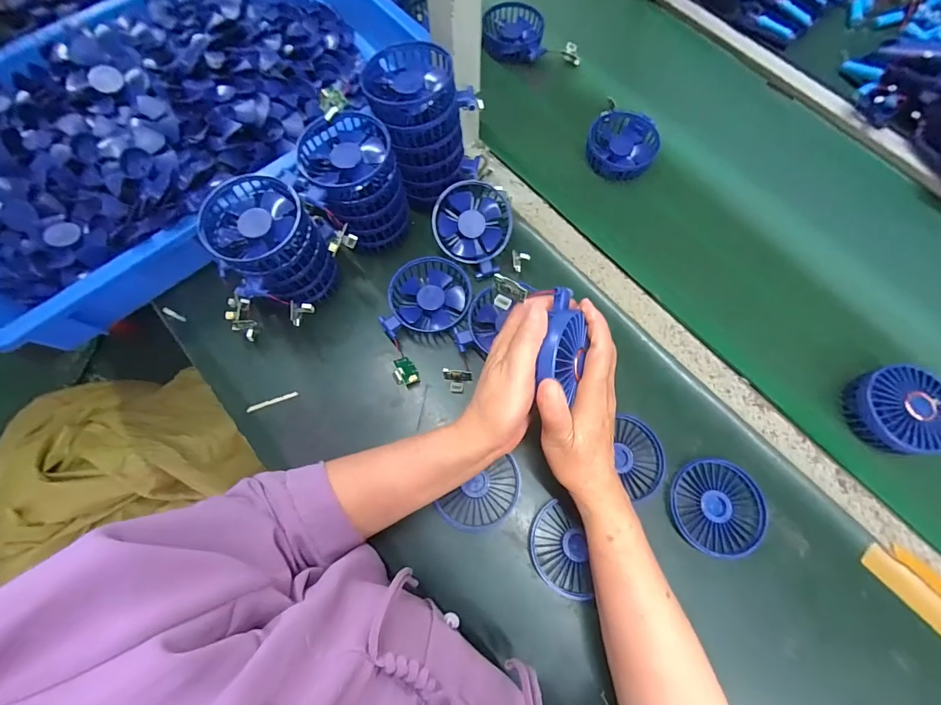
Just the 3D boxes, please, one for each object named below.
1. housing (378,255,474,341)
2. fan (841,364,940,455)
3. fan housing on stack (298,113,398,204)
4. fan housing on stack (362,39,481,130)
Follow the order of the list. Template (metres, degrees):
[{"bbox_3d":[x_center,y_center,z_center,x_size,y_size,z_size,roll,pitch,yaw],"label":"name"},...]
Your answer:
[{"bbox_3d":[-0.046,-0.060,0.469,0.090,0.034,0.090,3,70,-1],"label":"housing"},{"bbox_3d":[0.433,0.060,0.421,0.082,0.042,0.087,1,73,5],"label":"fan"},{"bbox_3d":[-0.122,-0.193,0.412,0.087,0.032,0.092,1,70,-2],"label":"fan housing on stack"},{"bbox_3d":[-0.058,-0.265,0.413,0.090,0.027,0.093,1,70,-2],"label":"fan housing on stack"}]

